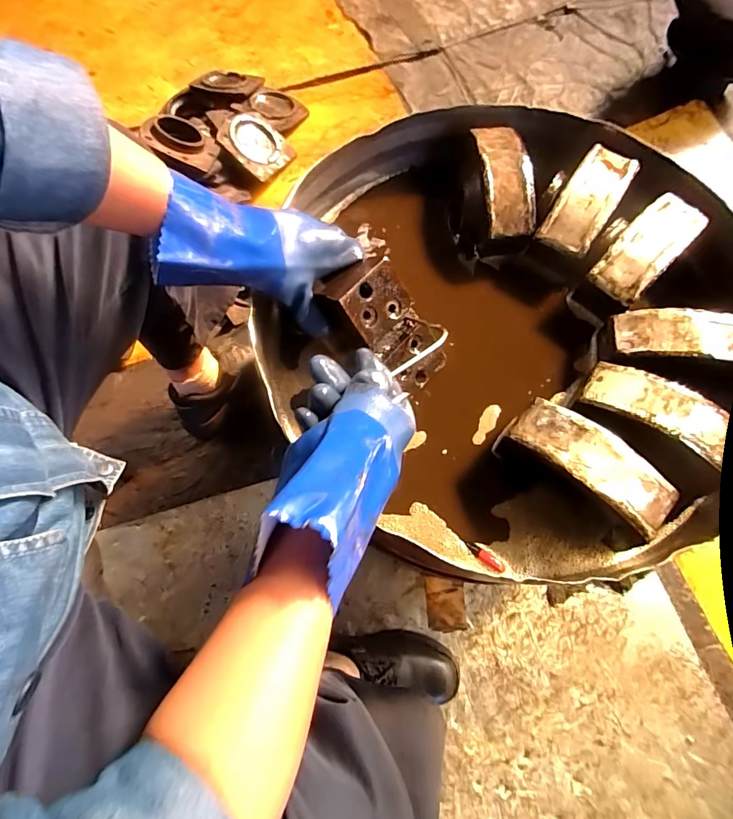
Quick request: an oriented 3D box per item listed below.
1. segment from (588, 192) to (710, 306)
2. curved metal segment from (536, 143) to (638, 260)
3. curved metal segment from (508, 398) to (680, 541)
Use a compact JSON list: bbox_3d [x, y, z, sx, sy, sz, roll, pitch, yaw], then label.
[{"bbox_3d":[0.323,-0.187,0.497,0.148,0.023,0.061,-43,75,-12],"label":"segment"},{"bbox_3d":[0.263,-0.249,0.518,0.062,0.031,0.141,31,75,12],"label":"curved metal segment"},{"bbox_3d":[0.217,0.049,0.412,0.151,0.032,0.058,39,76,14],"label":"curved metal segment"}]

